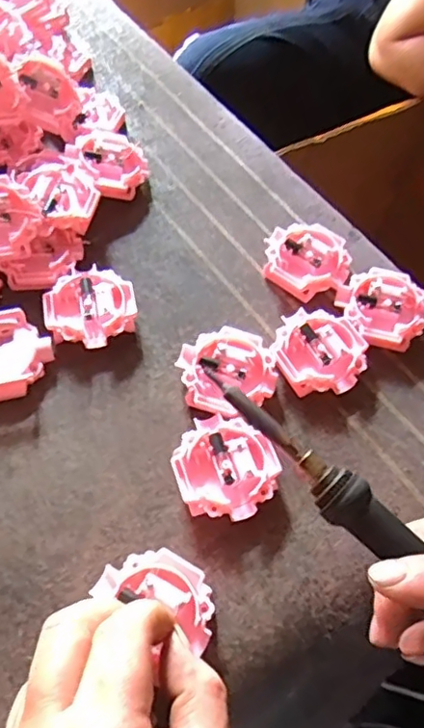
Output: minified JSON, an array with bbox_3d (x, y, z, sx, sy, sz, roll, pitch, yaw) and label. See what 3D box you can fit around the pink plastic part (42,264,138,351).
[{"bbox_3d":[-0.072,-0.033,0.347,0.052,0.014,0.053,2,61,-3],"label":"pink plastic part"}]

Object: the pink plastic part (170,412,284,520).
[{"bbox_3d":[0.006,0.054,0.301,0.050,0.016,0.052,2,61,-3],"label":"pink plastic part"}]

